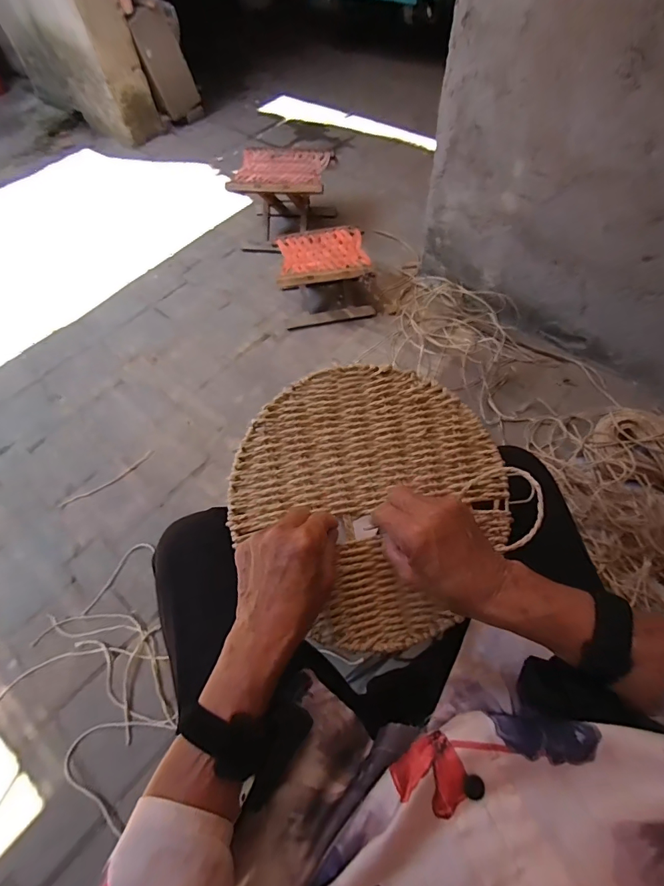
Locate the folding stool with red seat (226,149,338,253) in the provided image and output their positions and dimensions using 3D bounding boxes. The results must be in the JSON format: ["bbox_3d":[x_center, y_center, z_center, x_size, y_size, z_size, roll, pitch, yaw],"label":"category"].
[{"bbox_3d":[-0.159,-0.856,1.499,0.313,0.242,0.283,6,59,6],"label":"folding stool with red seat"}]

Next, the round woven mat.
[{"bbox_3d":[0.040,0.048,0.431,0.265,0.006,0.256,0,80,-1],"label":"round woven mat"}]

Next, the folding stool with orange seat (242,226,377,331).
[{"bbox_3d":[-0.034,-0.502,1.313,0.301,0.194,0.254,-18,60,-8],"label":"folding stool with orange seat"}]

